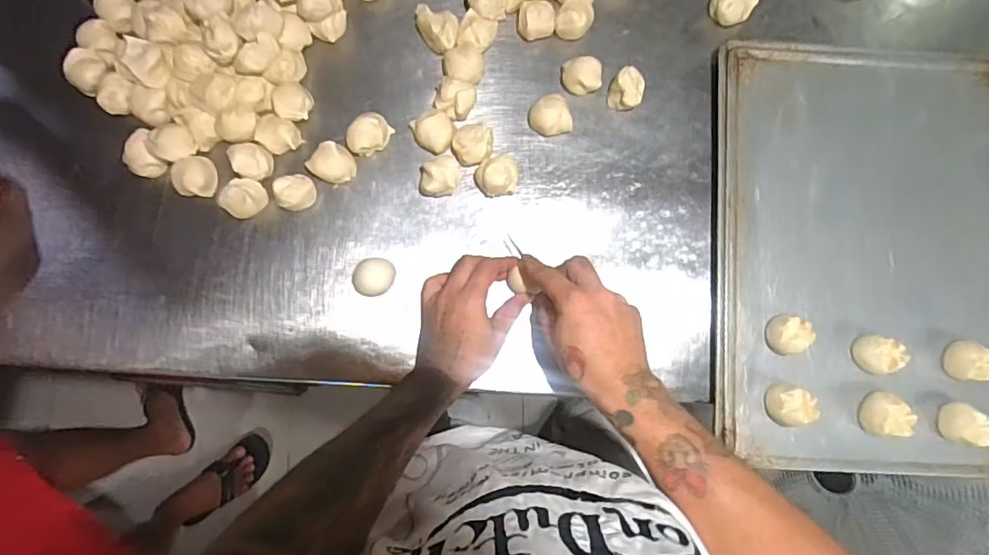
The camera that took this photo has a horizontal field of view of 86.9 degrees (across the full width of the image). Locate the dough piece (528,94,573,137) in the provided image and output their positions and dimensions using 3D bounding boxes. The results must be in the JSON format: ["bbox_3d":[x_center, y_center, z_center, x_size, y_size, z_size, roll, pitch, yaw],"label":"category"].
[{"bbox_3d":[0.061,-0.180,0.579,0.044,0.026,0.043,0,84,-2],"label":"dough piece"}]

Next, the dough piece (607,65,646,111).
[{"bbox_3d":[0.147,-0.208,0.584,0.037,0.036,0.037,0,84,-2],"label":"dough piece"}]

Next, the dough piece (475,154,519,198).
[{"bbox_3d":[0.005,-0.109,0.568,0.046,0.033,0.040,-35,86,-5],"label":"dough piece"}]

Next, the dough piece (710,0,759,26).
[{"bbox_3d":[0.270,-0.308,0.598,0.043,0.036,0.044,0,84,-2],"label":"dough piece"}]

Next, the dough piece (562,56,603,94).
[{"bbox_3d":[0.098,-0.223,0.585,0.041,0.032,0.035,4,84,-2],"label":"dough piece"}]

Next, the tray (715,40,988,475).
[{"bbox_3d":[0.412,-0.026,0.568,0.337,0.043,0.463,3,84,-2],"label":"tray"}]

